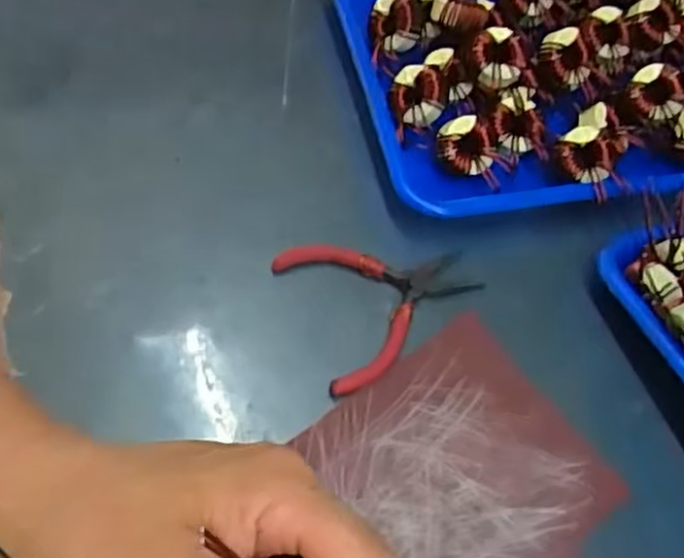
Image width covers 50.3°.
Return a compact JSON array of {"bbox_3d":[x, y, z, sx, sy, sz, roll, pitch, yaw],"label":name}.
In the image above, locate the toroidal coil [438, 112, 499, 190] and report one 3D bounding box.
[{"bbox_3d":[0.082,-0.086,0.474,0.043,0.012,0.038,13,85,-22],"label":"toroidal coil"}]

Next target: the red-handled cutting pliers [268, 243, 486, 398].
[{"bbox_3d":[0.027,0.007,0.427,0.109,0.013,0.091,-19,65,-19],"label":"red-handled cutting pliers"}]

